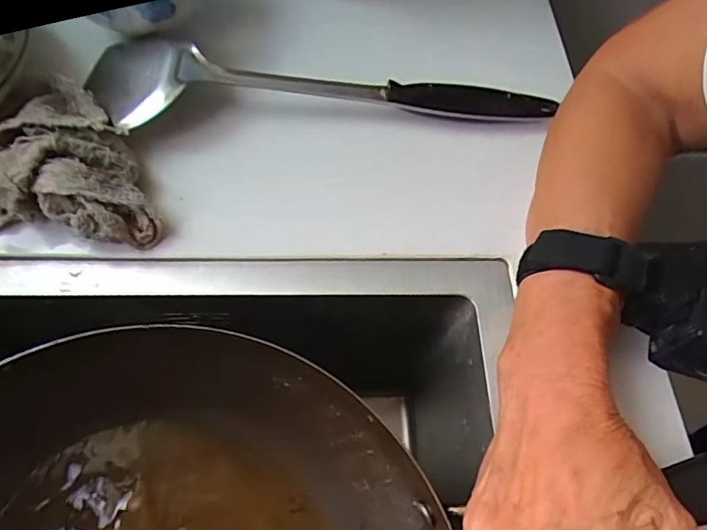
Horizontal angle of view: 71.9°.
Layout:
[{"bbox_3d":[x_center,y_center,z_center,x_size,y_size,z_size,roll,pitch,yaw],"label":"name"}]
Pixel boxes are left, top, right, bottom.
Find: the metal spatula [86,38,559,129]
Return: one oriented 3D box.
[{"bbox_3d":[-0.022,-0.128,0.348,0.321,0.036,0.071,0,63,-3],"label":"metal spatula"}]

